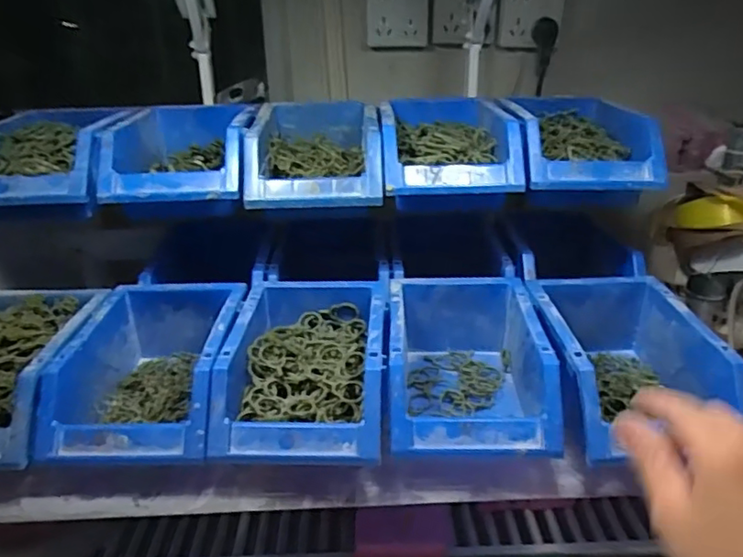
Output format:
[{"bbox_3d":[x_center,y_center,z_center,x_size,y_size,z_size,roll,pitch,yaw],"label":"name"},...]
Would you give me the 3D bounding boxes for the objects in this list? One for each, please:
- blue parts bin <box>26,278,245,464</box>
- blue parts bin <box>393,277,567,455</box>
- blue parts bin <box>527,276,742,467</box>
[{"bbox_3d":[-0.177,0.080,0.494,0.123,0.083,0.175,-1,26,0],"label":"blue parts bin"},{"bbox_3d":[0.076,0.073,0.492,0.120,0.080,0.173,0,26,2],"label":"blue parts bin"},{"bbox_3d":[0.204,0.067,0.490,0.123,0.071,0.167,-2,26,-3],"label":"blue parts bin"}]

